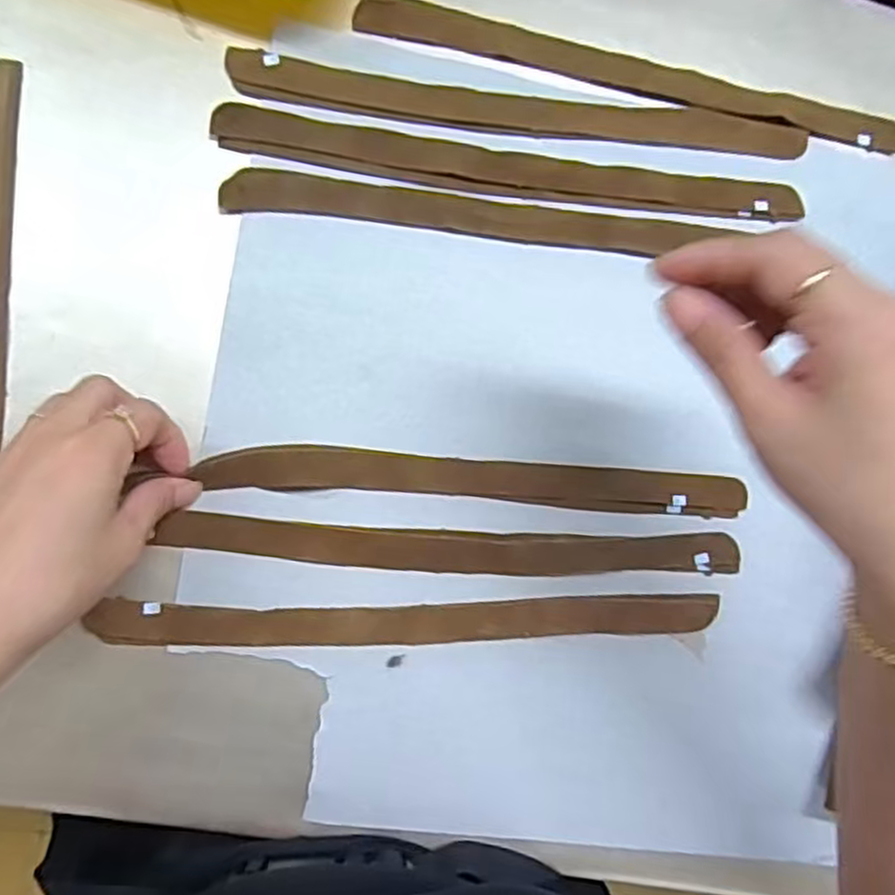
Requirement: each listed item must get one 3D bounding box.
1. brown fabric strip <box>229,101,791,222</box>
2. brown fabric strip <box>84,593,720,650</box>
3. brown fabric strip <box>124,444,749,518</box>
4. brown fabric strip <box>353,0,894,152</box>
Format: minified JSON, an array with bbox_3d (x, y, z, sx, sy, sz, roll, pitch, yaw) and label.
[{"bbox_3d":[0.041,-0.149,0.401,0.320,0.004,0.025,5,87,-9],"label":"brown fabric strip"},{"bbox_3d":[-0.013,0.090,0.382,0.316,0.006,0.025,1,92,-8],"label":"brown fabric strip"},{"bbox_3d":[0.019,0.018,0.389,0.285,0.008,0.023,4,95,-7],"label":"brown fabric strip"},{"bbox_3d":[0.109,-0.210,0.416,0.317,0.006,0.024,9,87,-9],"label":"brown fabric strip"}]

